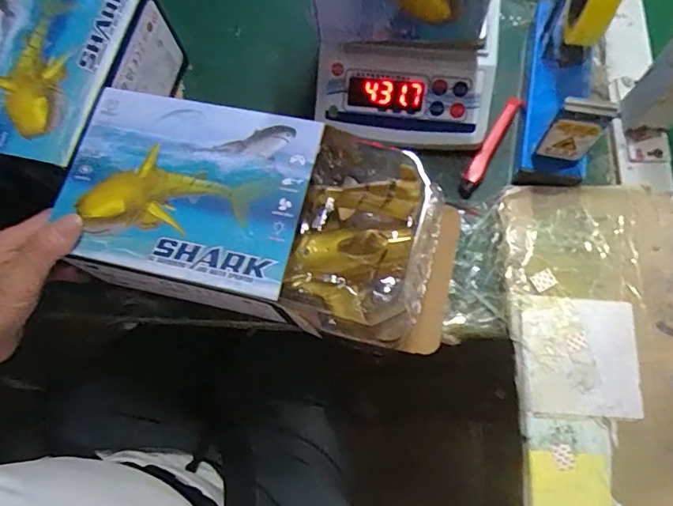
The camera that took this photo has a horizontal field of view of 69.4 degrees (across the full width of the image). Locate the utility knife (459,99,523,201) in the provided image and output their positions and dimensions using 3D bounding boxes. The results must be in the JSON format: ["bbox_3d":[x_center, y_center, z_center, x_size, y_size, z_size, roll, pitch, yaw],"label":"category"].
[{"bbox_3d":[0.158,-0.111,0.501,0.017,0.014,0.126,30,77,10],"label":"utility knife"}]

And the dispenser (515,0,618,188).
[{"bbox_3d":[0.222,-0.182,0.430,0.062,0.157,0.202,9,74,4],"label":"dispenser"}]

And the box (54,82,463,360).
[{"bbox_3d":[-0.057,-0.025,0.427,0.329,0.101,0.161,12,75,5],"label":"box"}]

